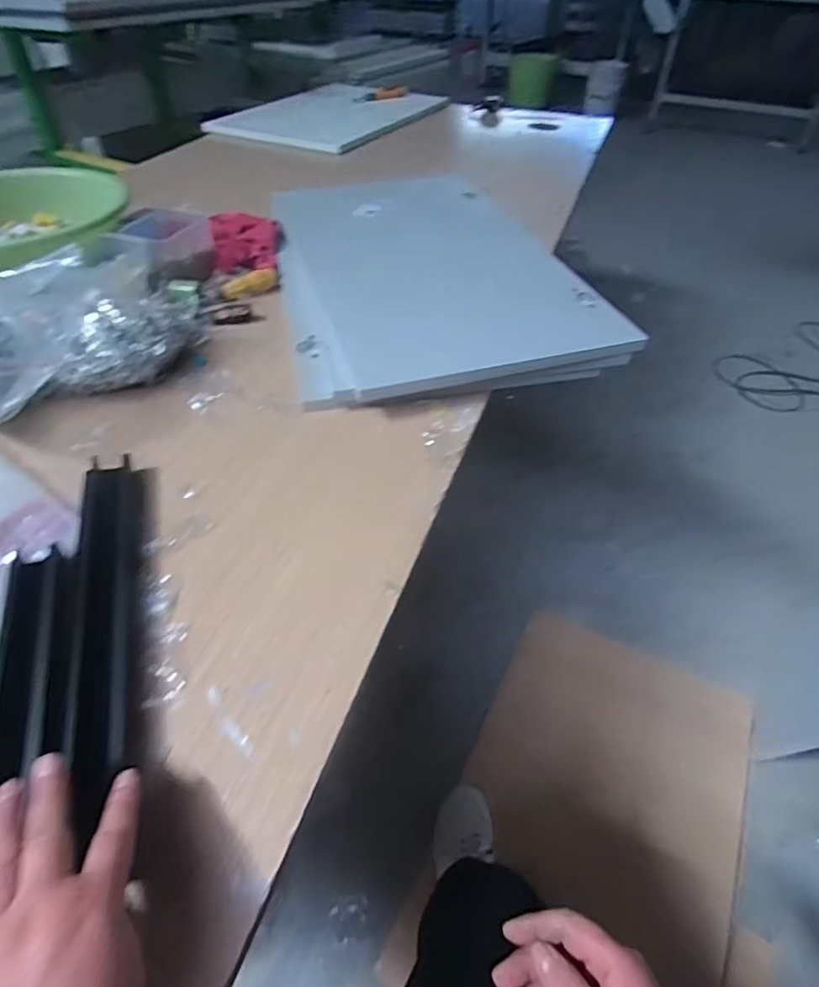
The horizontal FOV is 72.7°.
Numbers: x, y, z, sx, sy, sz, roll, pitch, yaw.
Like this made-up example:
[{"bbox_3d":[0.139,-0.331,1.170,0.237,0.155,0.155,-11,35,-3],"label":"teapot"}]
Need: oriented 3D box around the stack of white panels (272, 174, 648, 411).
[{"bbox_3d":[0.007,-0.386,0.912,0.440,0.043,0.673,-11,49,-10],"label":"stack of white panels"}]

